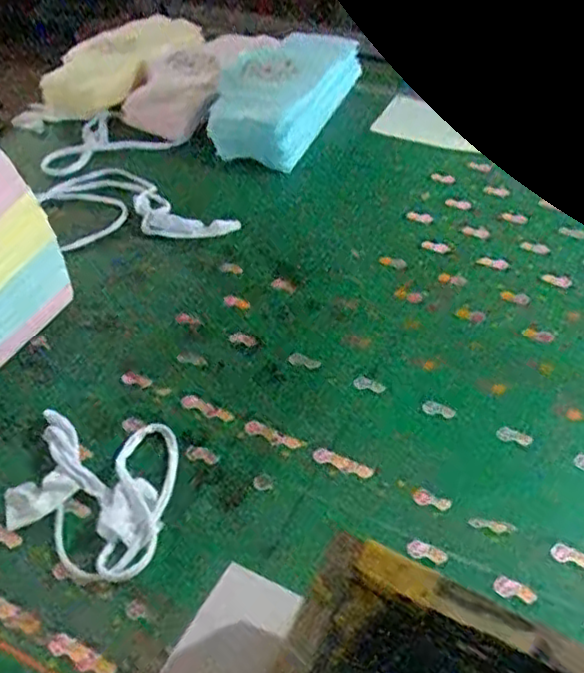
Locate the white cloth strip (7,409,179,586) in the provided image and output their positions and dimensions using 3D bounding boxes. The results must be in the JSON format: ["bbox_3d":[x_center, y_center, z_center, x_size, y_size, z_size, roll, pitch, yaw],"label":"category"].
[{"bbox_3d":[-0.187,0.145,0.629,0.147,0.025,0.160,2,47,4],"label":"white cloth strip"}]

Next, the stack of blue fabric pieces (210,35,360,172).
[{"bbox_3d":[-0.011,-0.393,1.083,0.151,0.090,0.346,15,44,15],"label":"stack of blue fabric pieces"}]

